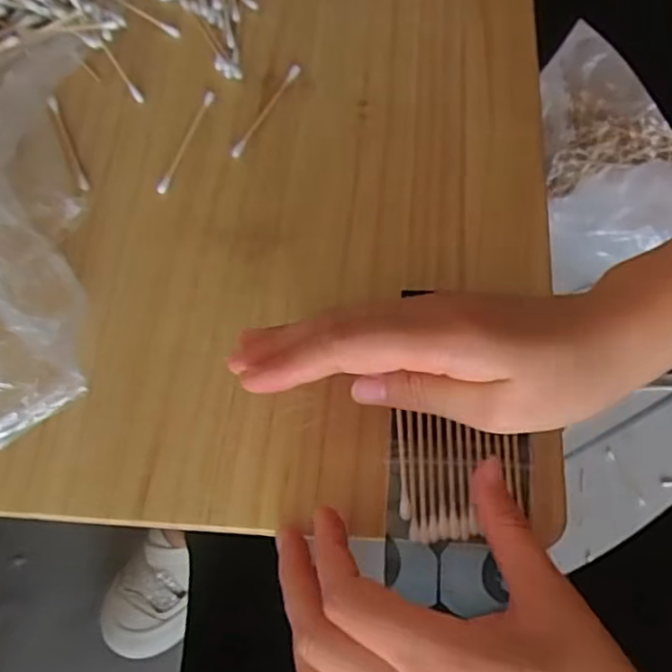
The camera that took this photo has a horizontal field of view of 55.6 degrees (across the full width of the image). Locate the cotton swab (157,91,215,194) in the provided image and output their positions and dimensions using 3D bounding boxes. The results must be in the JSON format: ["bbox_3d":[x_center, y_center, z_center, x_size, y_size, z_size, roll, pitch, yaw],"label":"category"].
[{"bbox_3d":[-0.085,-0.111,0.360,0.006,0.004,0.072,18,71,9],"label":"cotton swab"}]

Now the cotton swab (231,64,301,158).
[{"bbox_3d":[-0.040,-0.130,0.366,0.008,0.004,0.072,26,72,12],"label":"cotton swab"}]

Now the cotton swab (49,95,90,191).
[{"bbox_3d":[-0.152,-0.110,0.363,0.005,0.004,0.072,-25,70,-7],"label":"cotton swab"}]

